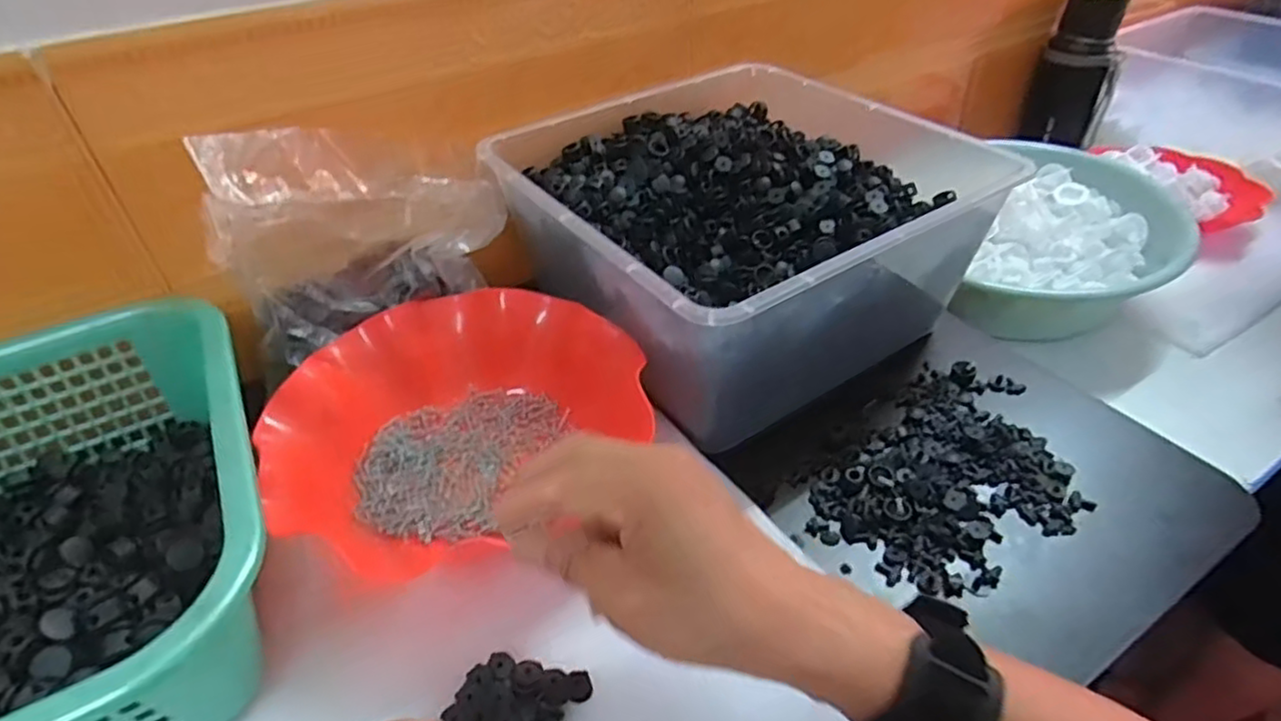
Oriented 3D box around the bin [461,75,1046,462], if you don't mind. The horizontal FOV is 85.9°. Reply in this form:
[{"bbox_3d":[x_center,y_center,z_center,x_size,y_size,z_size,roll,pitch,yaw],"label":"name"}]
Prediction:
[{"bbox_3d":[0.072,-0.100,0.550,0.297,0.141,0.294,-27,47,-25],"label":"bin"}]

